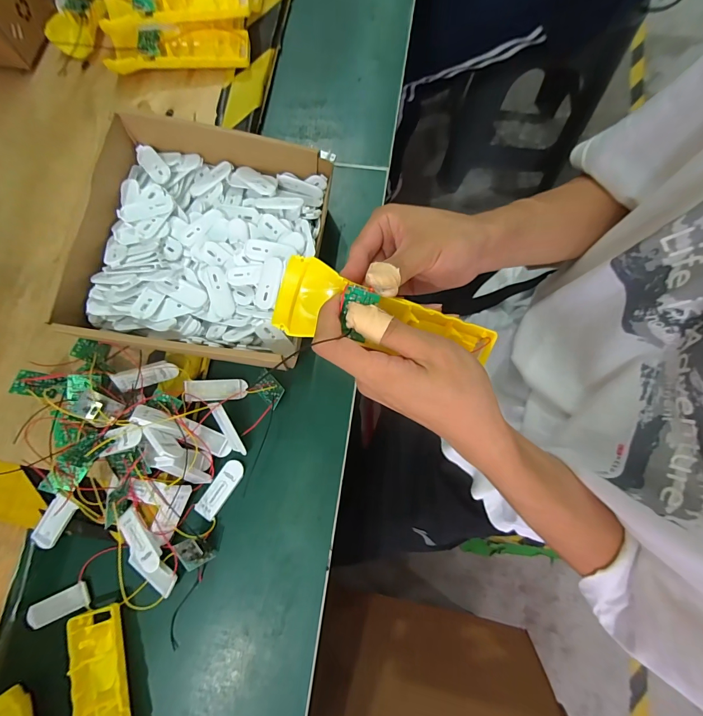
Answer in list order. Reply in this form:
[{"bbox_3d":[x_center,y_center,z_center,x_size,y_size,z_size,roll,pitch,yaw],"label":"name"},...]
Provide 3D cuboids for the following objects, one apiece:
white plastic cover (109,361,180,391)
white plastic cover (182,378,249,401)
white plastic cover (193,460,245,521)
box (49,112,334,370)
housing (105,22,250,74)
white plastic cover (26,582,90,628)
[{"bbox_3d":[-0.194,0.015,0.339,0.054,0.024,0.008,-20,49,-7],"label":"white plastic cover"},{"bbox_3d":[-0.133,0.031,0.353,0.058,0.005,0.020,-1,78,-12],"label":"white plastic cover"},{"bbox_3d":[-0.124,0.125,0.339,0.021,0.004,0.058,35,81,8],"label":"white plastic cover"},{"bbox_3d":[-0.136,-0.108,0.346,0.208,0.069,0.216,8,78,3],"label":"box"},{"bbox_3d":[-0.200,-0.357,0.416,0.160,0.034,0.042,-4,78,0],"label":"housing"},{"bbox_3d":[-0.266,0.224,0.323,0.054,0.004,0.020,-24,79,-4],"label":"white plastic cover"}]

